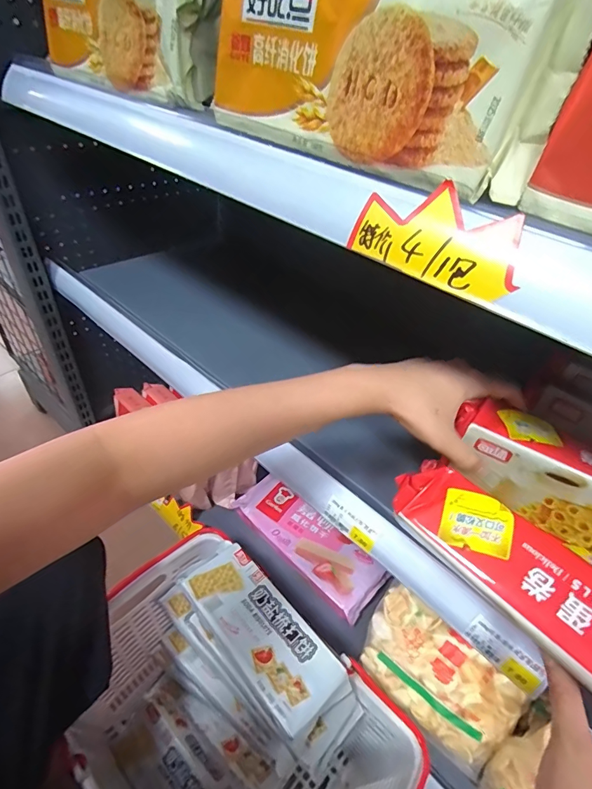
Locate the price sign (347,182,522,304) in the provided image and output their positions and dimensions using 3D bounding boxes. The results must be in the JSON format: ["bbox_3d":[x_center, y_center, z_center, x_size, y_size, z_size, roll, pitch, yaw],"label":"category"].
[{"bbox_3d":[0.081,-0.092,0.239,0.098,0.048,0.005,32,19,28],"label":"price sign"}]

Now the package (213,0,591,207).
[{"bbox_3d":[0.041,-0.201,0.256,0.050,0.087,0.233,-32,54,-34],"label":"package"}]

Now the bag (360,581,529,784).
[{"bbox_3d":[0.195,0.396,0.590,0.209,0.070,0.134,36,86,31],"label":"bag"}]

